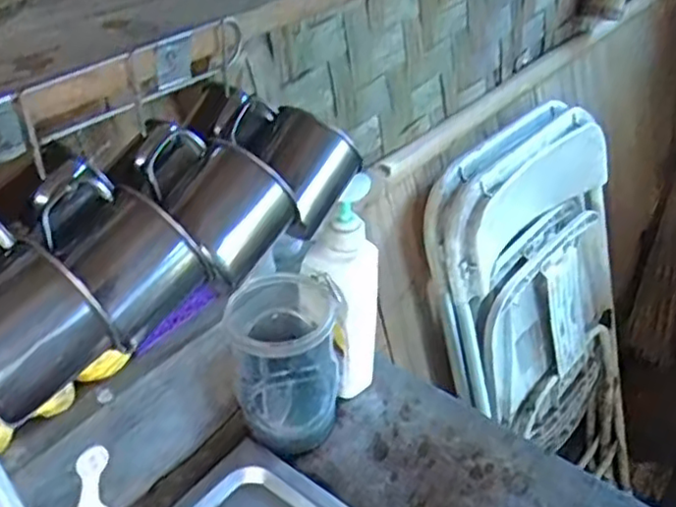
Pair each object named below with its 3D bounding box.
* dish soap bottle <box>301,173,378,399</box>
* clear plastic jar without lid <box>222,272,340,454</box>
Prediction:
[{"bbox_3d":[0.007,0.041,0.659,0.067,0.244,0.041,-7,37,-8],"label":"dish soap bottle"},{"bbox_3d":[-0.048,0.105,0.654,0.095,0.149,0.105,-2,37,-2],"label":"clear plastic jar without lid"}]

